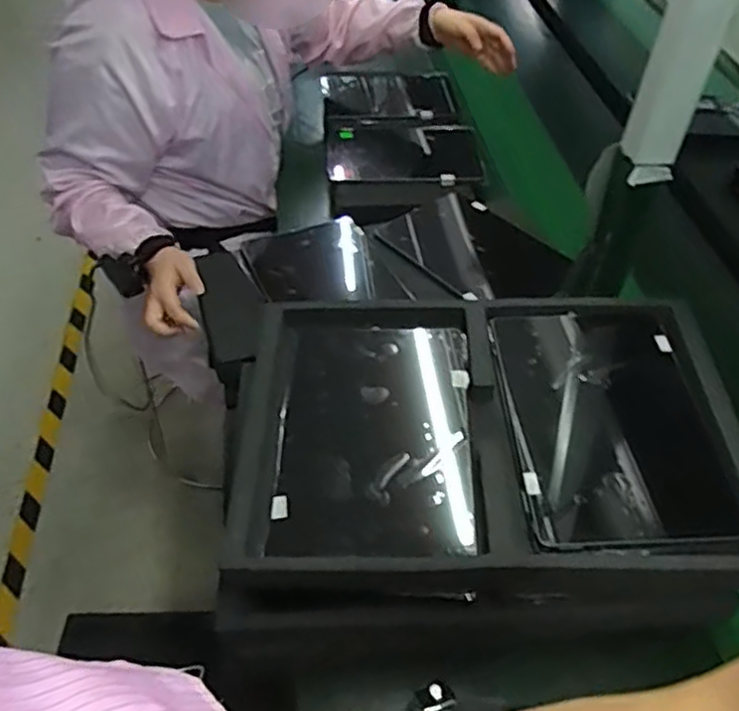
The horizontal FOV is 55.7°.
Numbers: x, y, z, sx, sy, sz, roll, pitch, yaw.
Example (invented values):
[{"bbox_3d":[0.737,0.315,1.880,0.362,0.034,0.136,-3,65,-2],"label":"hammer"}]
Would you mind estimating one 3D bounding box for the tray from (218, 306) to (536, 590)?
[{"bbox_3d":[0.000,0.061,0.624,0.234,0.036,0.297,1,46,-4],"label":"tray"}]

